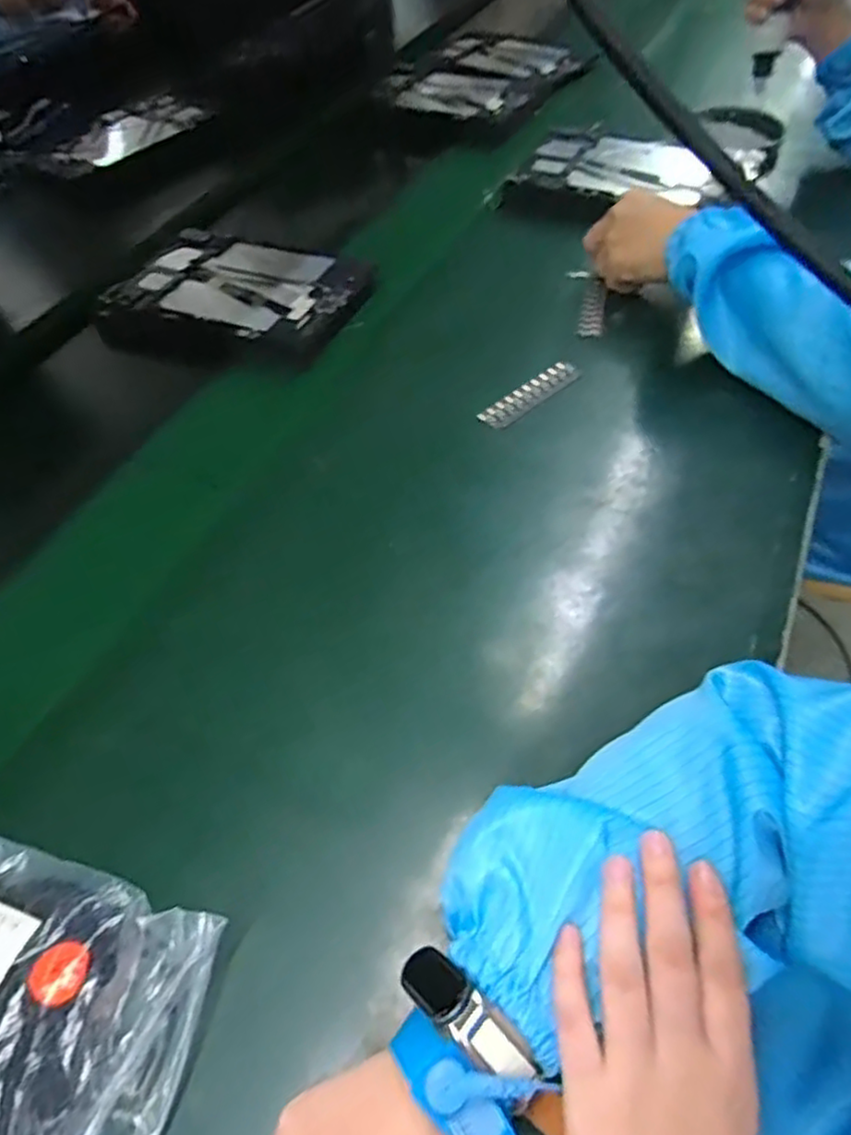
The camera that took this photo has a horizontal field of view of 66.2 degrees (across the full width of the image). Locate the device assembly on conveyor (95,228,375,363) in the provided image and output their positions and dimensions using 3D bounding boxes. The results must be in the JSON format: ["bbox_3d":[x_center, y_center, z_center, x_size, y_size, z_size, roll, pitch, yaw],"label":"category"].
[{"bbox_3d":[-0.180,-0.270,0.640,0.239,0.026,0.167,15,57,15],"label":"device assembly on conveyor"}]

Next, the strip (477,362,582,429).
[{"bbox_3d":[0.087,-0.142,0.536,0.096,0.009,0.022,-38,60,-20],"label":"strip"}]

